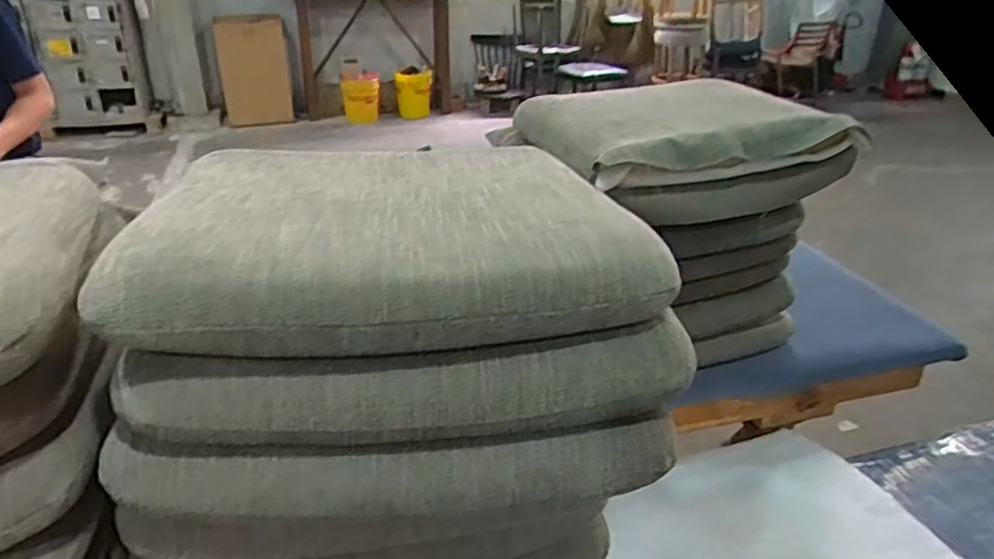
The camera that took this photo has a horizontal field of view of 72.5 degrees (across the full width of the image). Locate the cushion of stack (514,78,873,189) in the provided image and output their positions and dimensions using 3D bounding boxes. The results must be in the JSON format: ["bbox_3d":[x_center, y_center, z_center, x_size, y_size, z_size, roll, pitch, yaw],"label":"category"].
[{"bbox_3d":[0.277,-0.256,1.106,0.410,0.072,0.380,-7,28,-16],"label":"cushion of stack"}]

